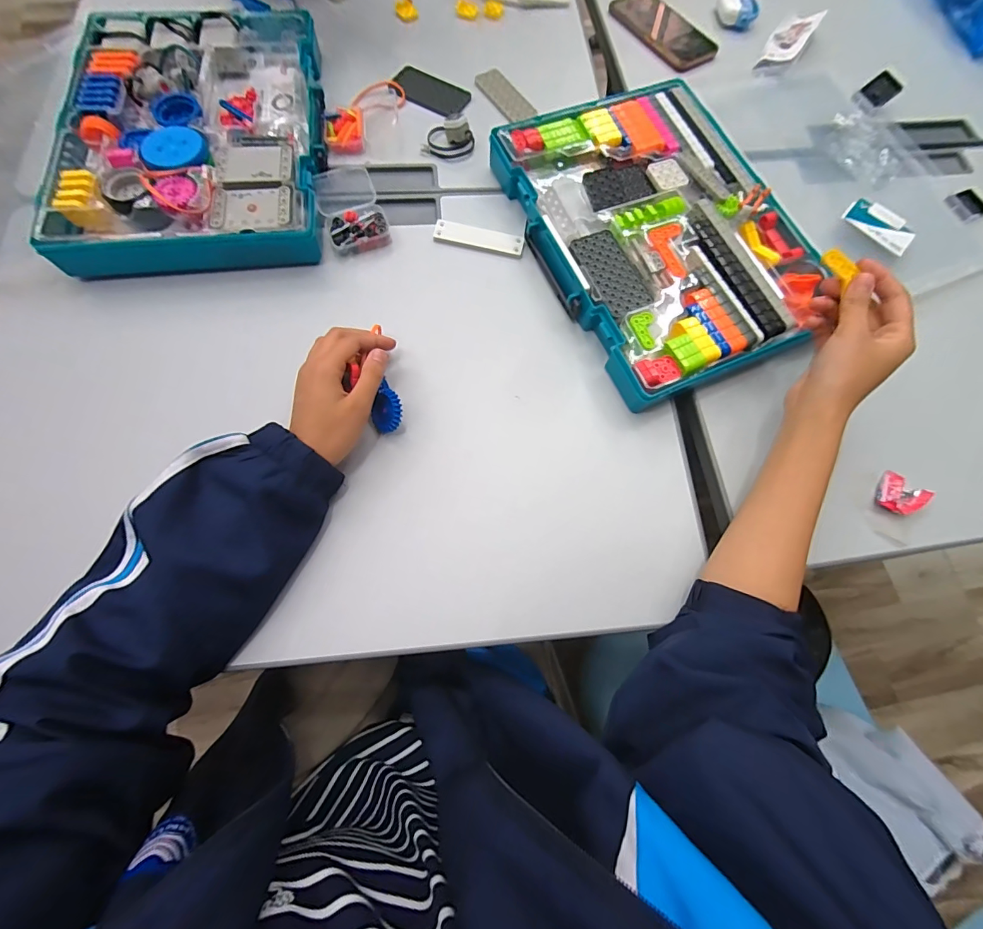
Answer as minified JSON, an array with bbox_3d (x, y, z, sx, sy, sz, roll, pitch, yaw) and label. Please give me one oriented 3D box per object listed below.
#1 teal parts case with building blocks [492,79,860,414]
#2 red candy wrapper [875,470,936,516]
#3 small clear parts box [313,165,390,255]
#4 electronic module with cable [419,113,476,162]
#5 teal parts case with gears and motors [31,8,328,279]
[{"bbox_3d":[0.184,-0.258,0.464,0.264,0.041,0.353,-24,76,-9],"label":"teal parts case with building blocks"},{"bbox_3d":[0.398,0.029,0.409,0.041,0.014,0.038,-42,79,-14],"label":"red candy wrapper"},{"bbox_3d":[-0.153,-0.280,0.464,0.065,0.030,0.094,-18,75,-7],"label":"small clear parts box"},{"bbox_3d":[-0.053,-0.392,0.508,0.063,0.020,0.044,-34,77,-11],"label":"electronic module with cable"},{"bbox_3d":[-0.323,-0.365,0.467,0.260,0.061,0.365,-5,74,-3],"label":"teal parts case with gears and motors"}]

